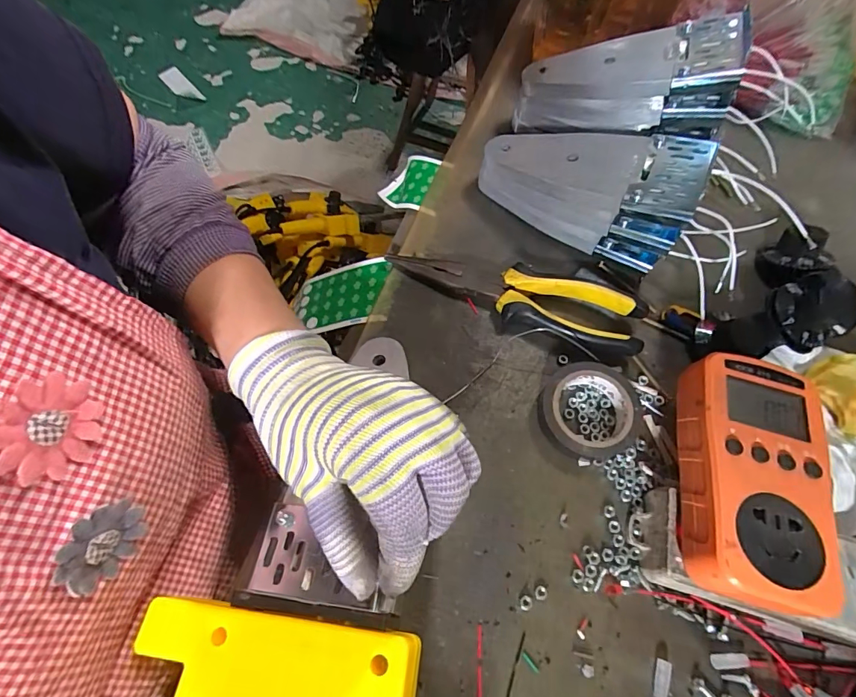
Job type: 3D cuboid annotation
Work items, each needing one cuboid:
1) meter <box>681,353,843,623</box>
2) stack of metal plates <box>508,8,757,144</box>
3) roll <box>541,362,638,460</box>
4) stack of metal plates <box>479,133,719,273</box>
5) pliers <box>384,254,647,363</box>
[{"bbox_3d":[0.173,0.066,0.232,0.070,0.029,0.126,15,65,4],"label":"meter"},{"bbox_3d":[0.160,-0.218,0.360,0.168,0.055,0.078,5,63,23],"label":"stack of metal plates"},{"bbox_3d":[0.106,0.040,0.287,0.057,0.024,0.060,1,65,-3],"label":"roll"},{"bbox_3d":[0.120,-0.130,0.336,0.153,0.076,0.071,29,67,10],"label":"stack of metal plates"},{"bbox_3d":[0.063,-0.039,0.320,0.186,0.024,0.047,19,66,6],"label":"pliers"}]

